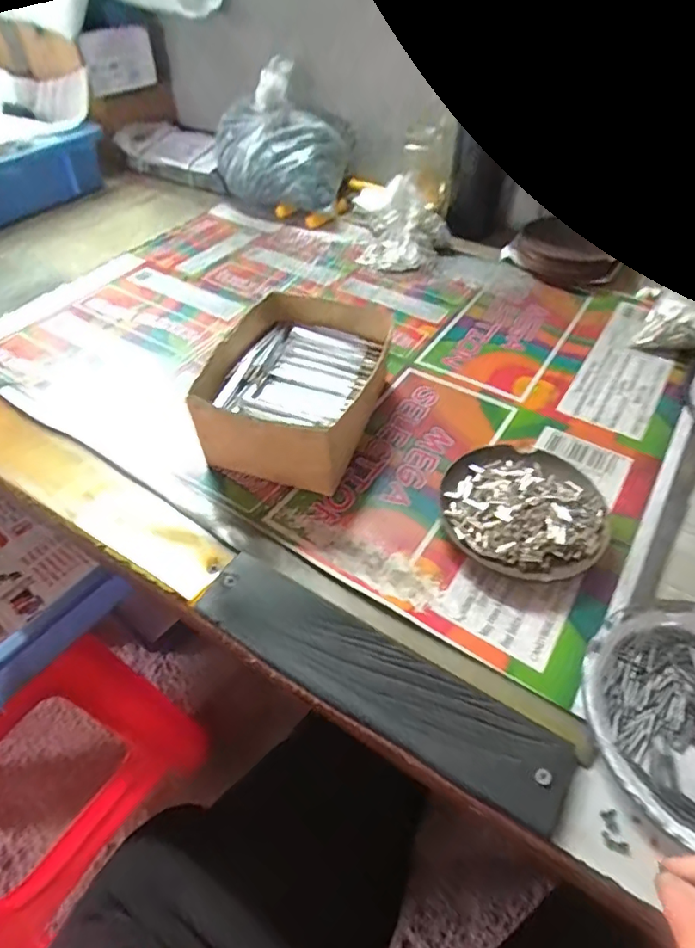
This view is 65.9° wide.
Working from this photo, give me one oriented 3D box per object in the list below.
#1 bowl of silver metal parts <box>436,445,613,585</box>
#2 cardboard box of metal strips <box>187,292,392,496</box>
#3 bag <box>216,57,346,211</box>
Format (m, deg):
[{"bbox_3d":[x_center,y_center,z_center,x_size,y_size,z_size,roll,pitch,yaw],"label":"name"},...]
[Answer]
[{"bbox_3d":[0.126,0.022,0.382,0.110,0.026,0.113,0,50,-1],"label":"bowl of silver metal parts"},{"bbox_3d":[-0.037,-0.072,0.433,0.121,0.070,0.153,12,51,9],"label":"cardboard box of metal strips"},{"bbox_3d":[-0.088,-0.423,0.687,0.168,0.139,0.151,1,50,0],"label":"bag"}]

